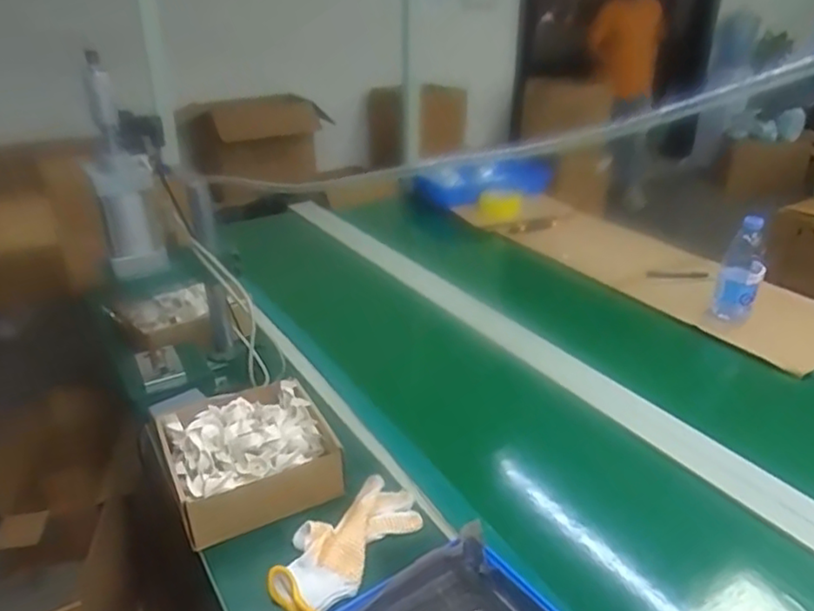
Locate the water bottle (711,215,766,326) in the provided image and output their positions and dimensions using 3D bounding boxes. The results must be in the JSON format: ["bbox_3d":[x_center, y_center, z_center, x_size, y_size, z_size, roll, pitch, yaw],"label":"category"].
[{"bbox_3d":[0.633,-0.066,1.213,0.080,0.202,0.060,14,29,27],"label":"water bottle"}]

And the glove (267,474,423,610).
[{"bbox_3d":[-0.068,0.265,0.725,0.094,0.024,0.208,18,31,32],"label":"glove"}]

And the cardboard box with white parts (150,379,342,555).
[{"bbox_3d":[-0.205,0.186,0.825,0.196,0.086,0.183,-13,28,-25],"label":"cardboard box with white parts"}]

